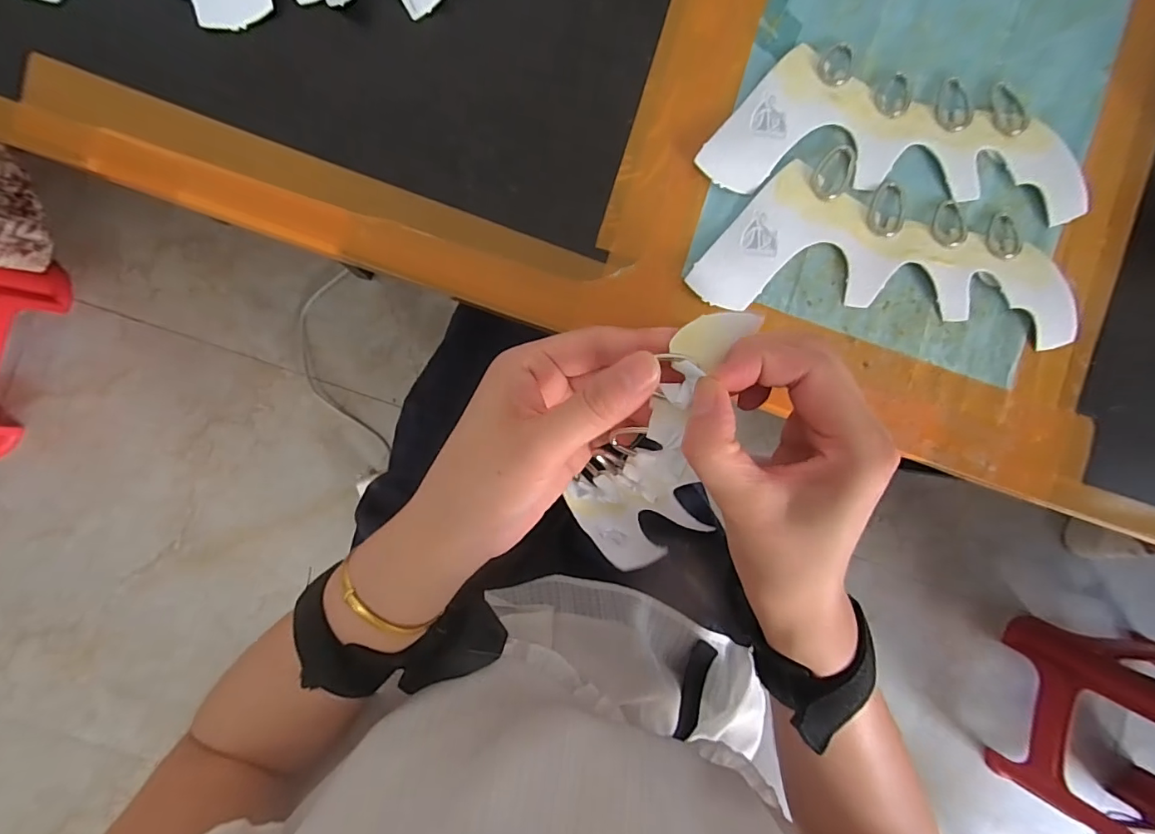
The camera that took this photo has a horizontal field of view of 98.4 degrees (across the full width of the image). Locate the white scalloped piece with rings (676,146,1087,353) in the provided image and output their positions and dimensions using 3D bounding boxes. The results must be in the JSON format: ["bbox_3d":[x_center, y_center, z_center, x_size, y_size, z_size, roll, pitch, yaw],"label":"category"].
[{"bbox_3d":[0.176,-0.097,0.279,0.213,0.009,0.089,7,90,-4],"label":"white scalloped piece with rings"}]

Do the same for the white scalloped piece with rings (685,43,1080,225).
[{"bbox_3d":[0.181,-0.158,0.280,0.214,0.008,0.081,7,90,-4],"label":"white scalloped piece with rings"}]

